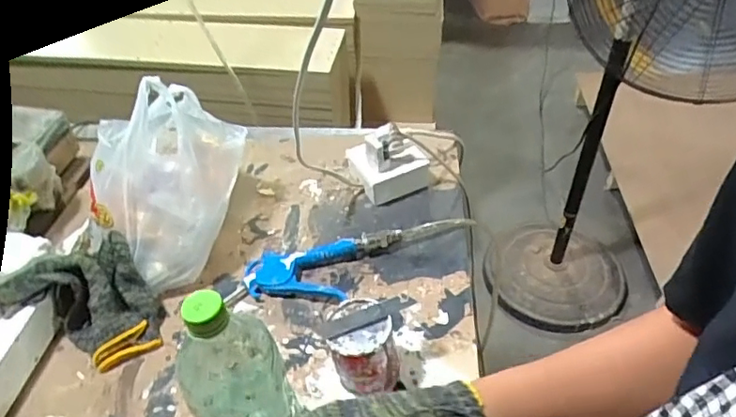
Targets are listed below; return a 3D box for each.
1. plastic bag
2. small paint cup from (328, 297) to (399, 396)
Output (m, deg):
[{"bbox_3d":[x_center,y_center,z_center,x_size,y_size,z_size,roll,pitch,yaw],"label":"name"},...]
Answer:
[{"bbox_3d":[-0.248,-0.039,0.715,0.194,0.204,0.203,-21,45,-14],"label":"plastic bag"},{"bbox_3d":[-0.002,0.137,0.557,0.064,0.069,0.069,-2,43,6],"label":"small paint cup"}]

